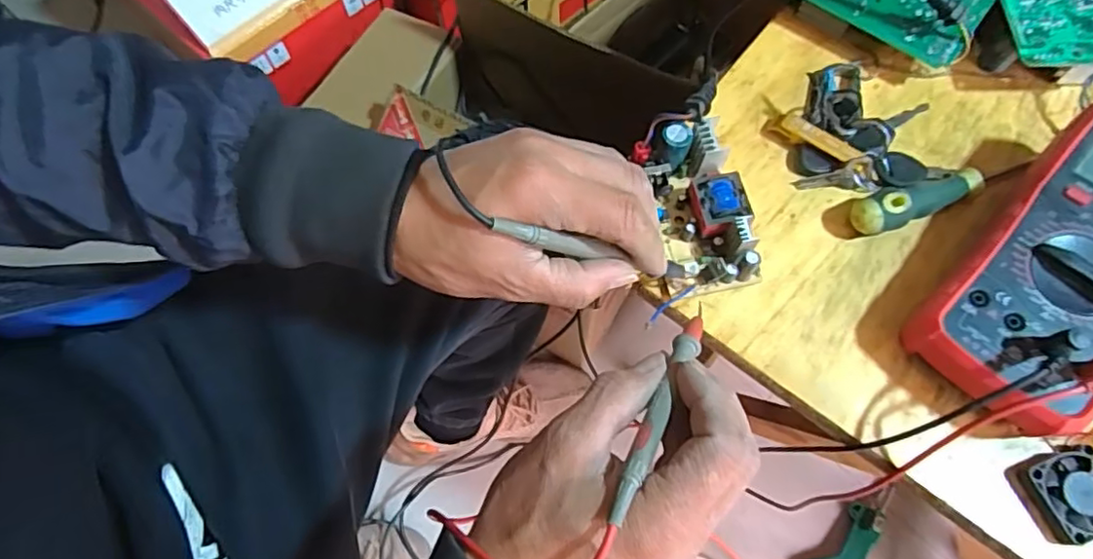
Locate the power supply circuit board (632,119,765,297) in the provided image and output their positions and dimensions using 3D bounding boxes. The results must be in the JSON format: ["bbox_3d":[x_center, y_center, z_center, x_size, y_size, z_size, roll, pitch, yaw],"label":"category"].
[{"bbox_3d":[0.090,-0.043,0.363,0.054,0.035,0.098,-14,79,-3],"label":"power supply circuit board"}]

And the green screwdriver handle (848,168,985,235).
[{"bbox_3d":[0.221,-0.047,0.370,0.085,0.027,0.021,-19,69,-6],"label":"green screwdriver handle"}]

